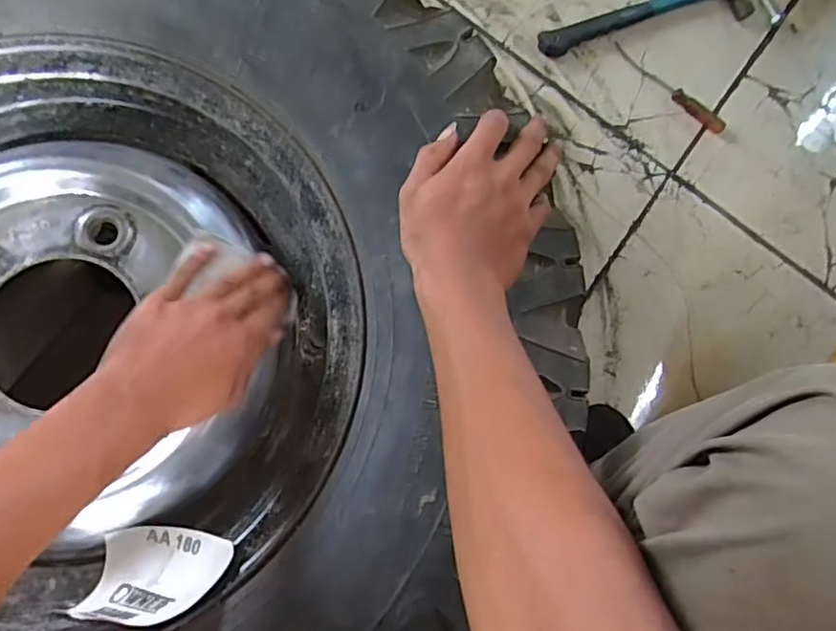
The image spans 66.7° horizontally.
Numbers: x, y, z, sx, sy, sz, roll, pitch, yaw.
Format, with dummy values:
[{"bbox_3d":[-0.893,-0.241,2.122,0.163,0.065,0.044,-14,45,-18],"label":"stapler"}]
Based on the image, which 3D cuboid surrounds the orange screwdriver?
[{"bbox_3d":[0.292,-0.264,0.735,0.155,0.017,0.018,37,80,-2],"label":"orange screwdriver"}]

